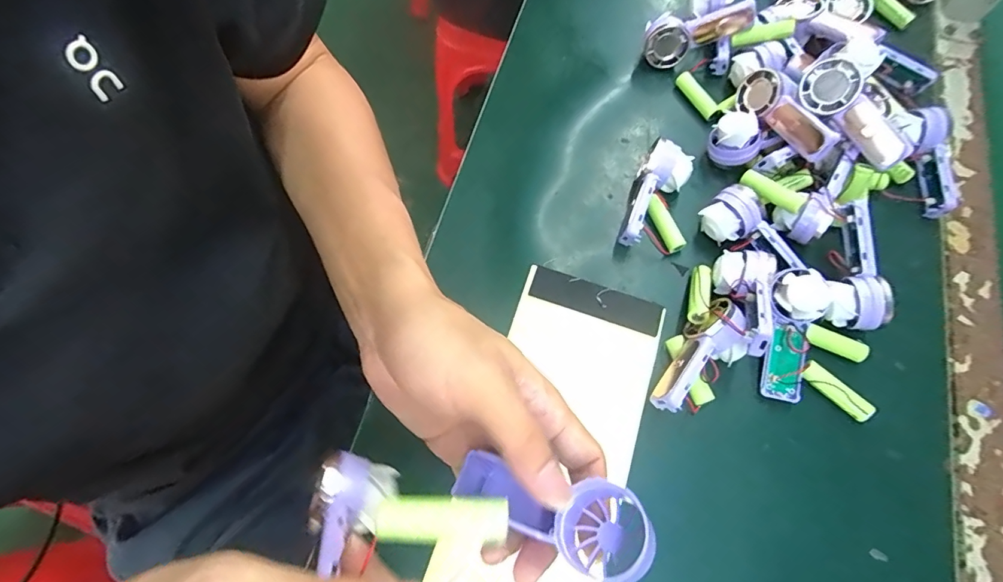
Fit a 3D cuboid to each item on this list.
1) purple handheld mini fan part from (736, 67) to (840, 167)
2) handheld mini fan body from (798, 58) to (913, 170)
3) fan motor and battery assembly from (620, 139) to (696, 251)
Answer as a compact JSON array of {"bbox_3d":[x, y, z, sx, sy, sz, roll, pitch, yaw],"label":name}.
[{"bbox_3d":[0.224,-0.139,0.376,0.025,0.031,0.097,-7,55,-28],"label":"purple handheld mini fan part"},{"bbox_3d":[0.266,-0.134,0.357,0.030,0.032,0.091,-39,83,-25],"label":"handheld mini fan body"},{"bbox_3d":[0.130,-0.073,0.386,0.047,0.034,0.086,17,69,8],"label":"fan motor and battery assembly"}]

